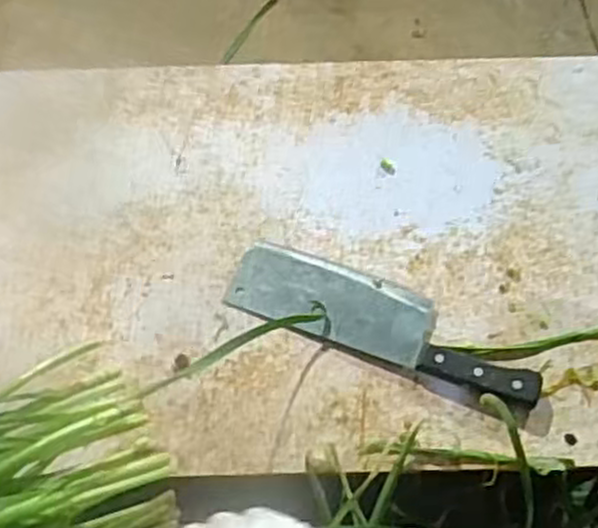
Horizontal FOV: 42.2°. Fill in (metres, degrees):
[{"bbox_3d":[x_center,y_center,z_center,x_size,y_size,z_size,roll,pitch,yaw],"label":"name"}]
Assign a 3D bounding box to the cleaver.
[{"bbox_3d":[0.071,0.045,0.651,0.267,0.018,0.068,21,66,10],"label":"cleaver"}]

